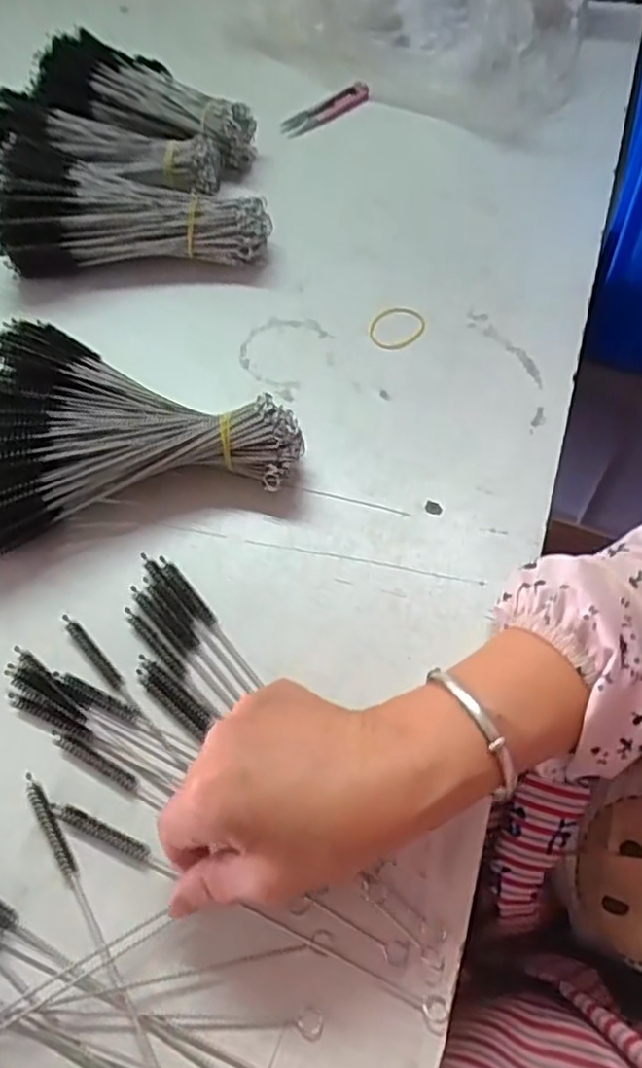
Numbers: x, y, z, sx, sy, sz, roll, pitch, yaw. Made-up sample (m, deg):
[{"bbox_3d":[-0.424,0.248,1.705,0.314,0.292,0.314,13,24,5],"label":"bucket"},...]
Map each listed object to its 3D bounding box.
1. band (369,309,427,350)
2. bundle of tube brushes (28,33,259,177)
[{"bbox_3d":[0.056,-0.150,0.502,0.037,0.006,0.047,28,64,18],"label":"band"},{"bbox_3d":[-0.153,-0.382,0.605,0.197,0.043,0.067,21,60,0],"label":"bundle of tube brushes"}]

